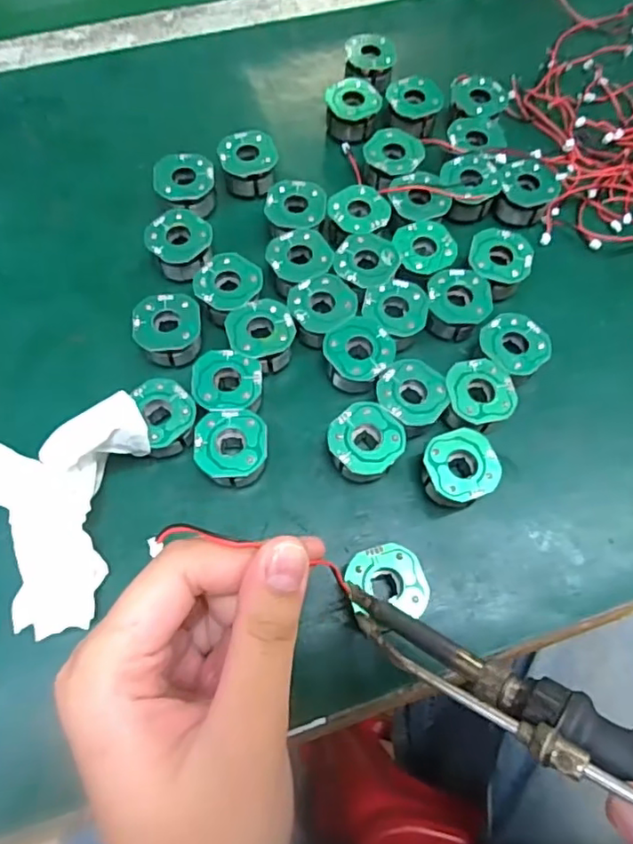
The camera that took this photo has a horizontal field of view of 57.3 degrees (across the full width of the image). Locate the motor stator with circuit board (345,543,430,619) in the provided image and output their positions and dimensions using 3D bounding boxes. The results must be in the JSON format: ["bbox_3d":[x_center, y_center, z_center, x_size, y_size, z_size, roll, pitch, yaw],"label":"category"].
[{"bbox_3d":[0.027,0.064,0.231,0.030,0.023,0.026,2,67,-1],"label":"motor stator with circuit board"}]

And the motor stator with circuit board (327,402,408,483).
[{"bbox_3d":[0.020,0.011,0.255,0.030,0.021,0.033,1,67,-2],"label":"motor stator with circuit board"}]

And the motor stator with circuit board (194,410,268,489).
[{"bbox_3d":[-0.036,0.013,0.253,0.030,0.021,0.030,-4,68,-4],"label":"motor stator with circuit board"}]

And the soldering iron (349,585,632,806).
[{"bbox_3d":[0.091,0.096,0.146,0.210,0.025,0.020,23,66,34],"label":"soldering iron"}]

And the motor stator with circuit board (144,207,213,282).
[{"bbox_3d":[-0.068,-0.087,0.293,0.030,0.022,0.032,-23,70,-11],"label":"motor stator with circuit board"}]

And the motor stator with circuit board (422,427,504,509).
[{"bbox_3d":[0.060,0.022,0.251,0.032,0.021,0.030,-10,68,-6],"label":"motor stator with circuit board"}]

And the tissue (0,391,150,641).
[{"bbox_3d":[-0.100,0.025,0.235,0.075,0.045,0.088,-28,71,-13],"label":"tissue"}]

